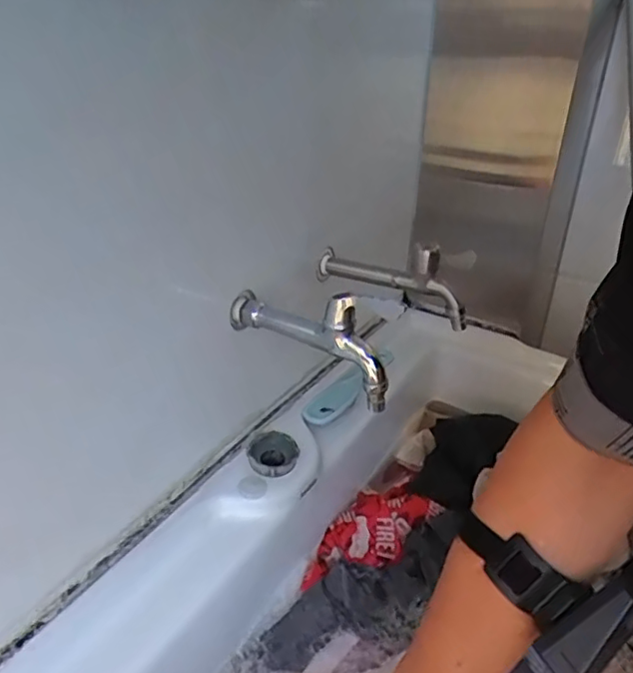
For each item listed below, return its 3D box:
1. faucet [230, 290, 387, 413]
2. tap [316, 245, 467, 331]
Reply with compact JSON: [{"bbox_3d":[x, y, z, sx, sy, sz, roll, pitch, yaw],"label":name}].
[{"bbox_3d":[-0.006,-0.005,0.525,0.162,0.092,0.039,21,36,31],"label":"faucet"},{"bbox_3d":[0.077,-0.066,0.629,0.174,0.076,0.047,22,37,33],"label":"tap"}]

